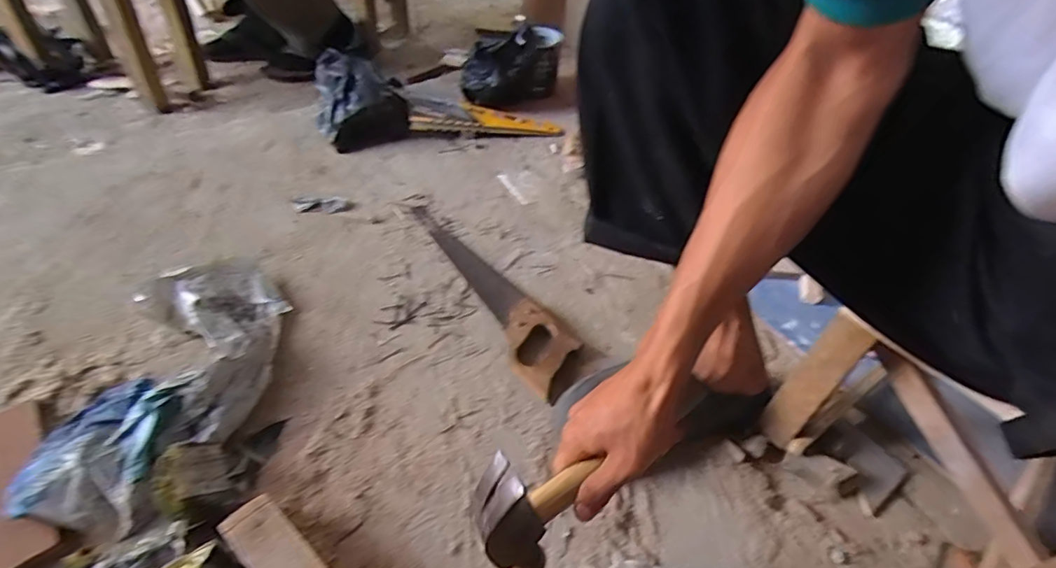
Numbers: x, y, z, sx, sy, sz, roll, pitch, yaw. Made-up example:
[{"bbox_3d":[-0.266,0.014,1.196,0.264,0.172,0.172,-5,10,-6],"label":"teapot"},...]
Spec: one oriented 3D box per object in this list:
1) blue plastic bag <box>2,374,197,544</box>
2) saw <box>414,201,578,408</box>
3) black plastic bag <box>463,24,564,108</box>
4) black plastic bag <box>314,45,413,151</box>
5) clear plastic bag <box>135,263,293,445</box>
[{"bbox_3d":[-0.449,0.169,0.556,0.137,0.047,0.166,12,47,7],"label":"blue plastic bag"},{"bbox_3d":[-0.058,-0.005,0.784,0.097,0.024,0.419,-22,52,-24],"label":"saw"},{"bbox_3d":[-0.026,-0.492,1.169,0.248,0.154,0.103,-31,56,-30],"label":"black plastic bag"},{"bbox_3d":[-0.342,-0.374,1.048,0.172,0.123,0.187,-22,52,-24],"label":"black plastic bag"},{"bbox_3d":[-0.385,0.061,0.673,0.149,0.059,0.278,-28,55,-27],"label":"clear plastic bag"}]

